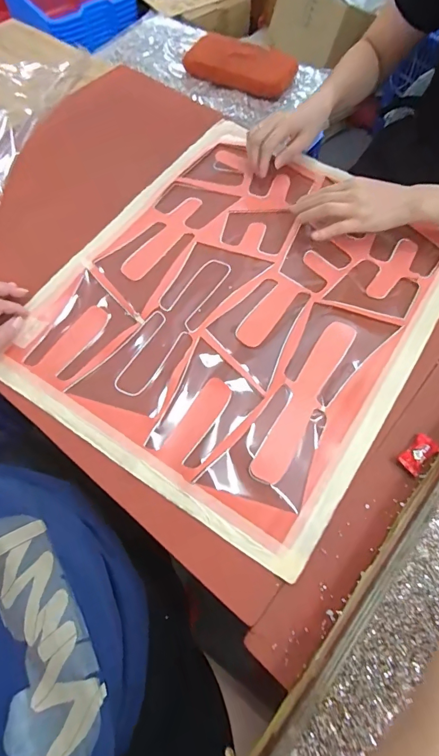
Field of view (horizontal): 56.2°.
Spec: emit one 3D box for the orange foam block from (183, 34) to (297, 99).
[{"bbox_3d":[0.046,-0.743,0.986,0.269,0.050,0.120,34,69,15],"label":"orange foam block"}]

